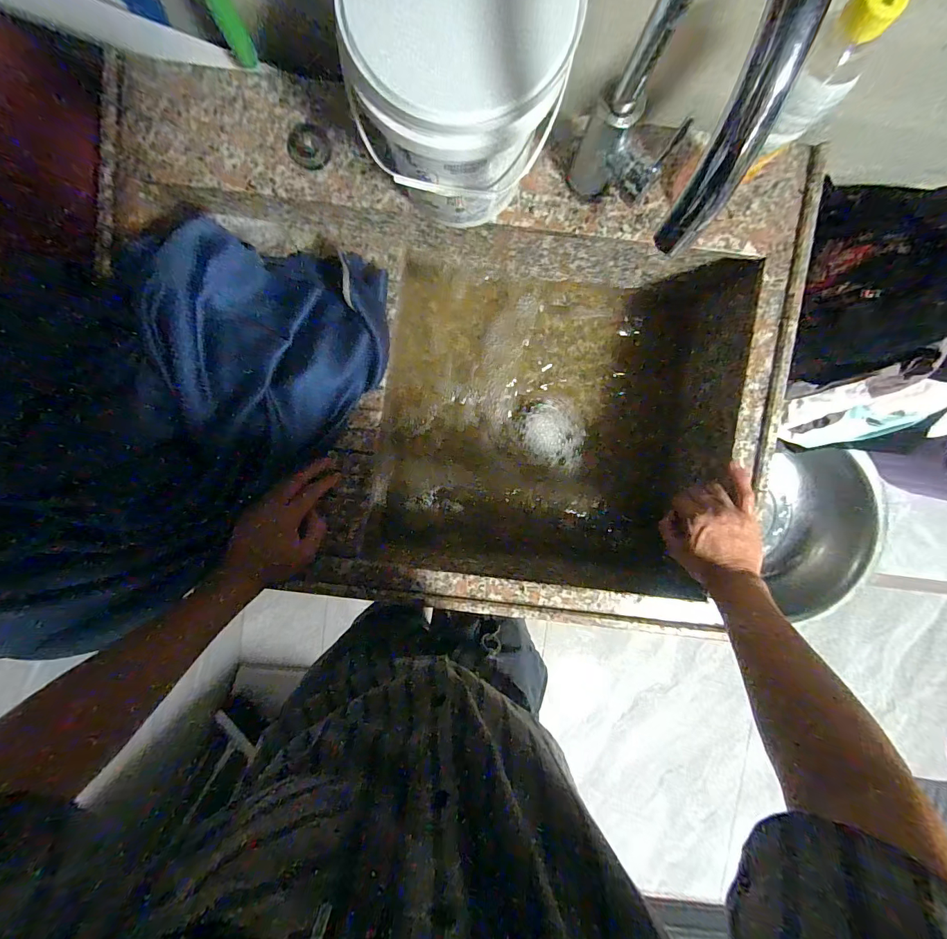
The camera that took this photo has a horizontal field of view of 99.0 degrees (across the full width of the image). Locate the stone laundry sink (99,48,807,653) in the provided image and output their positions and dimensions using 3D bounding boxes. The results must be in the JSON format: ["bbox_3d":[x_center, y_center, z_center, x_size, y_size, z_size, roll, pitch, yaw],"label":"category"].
[{"bbox_3d":[-0.031,-0.132,0.588,0.797,0.222,0.573,8,97,0],"label":"stone laundry sink"}]

